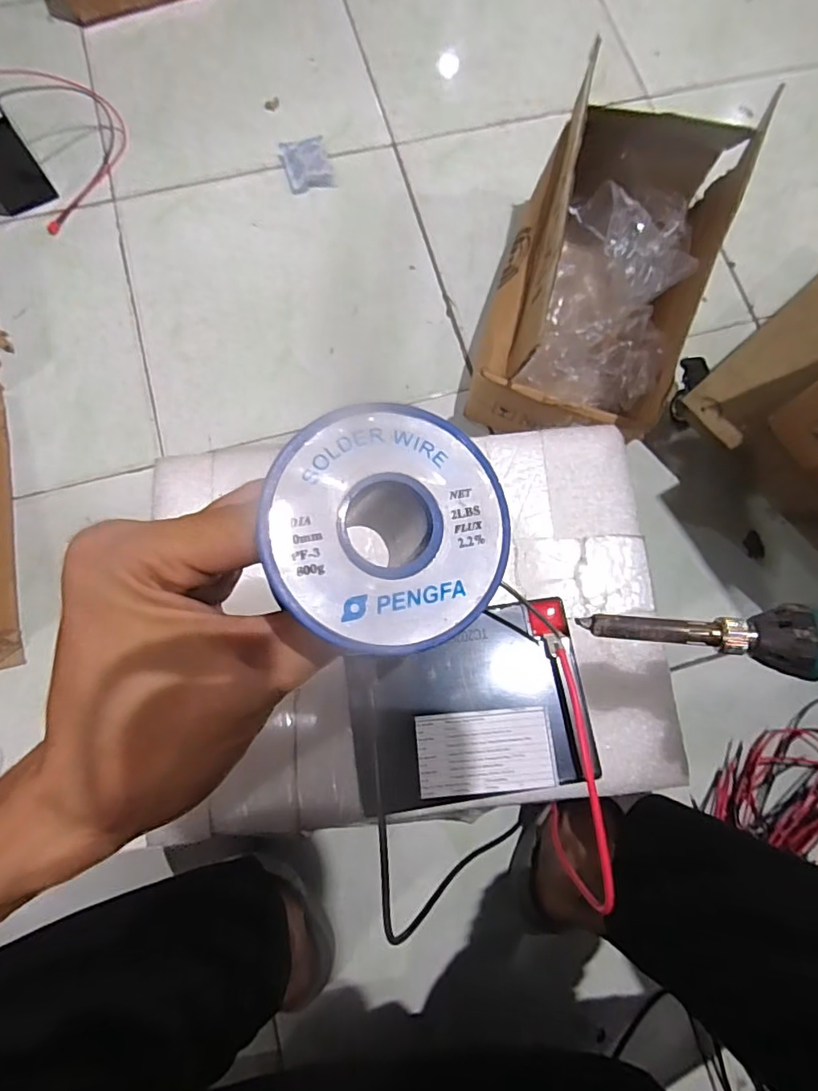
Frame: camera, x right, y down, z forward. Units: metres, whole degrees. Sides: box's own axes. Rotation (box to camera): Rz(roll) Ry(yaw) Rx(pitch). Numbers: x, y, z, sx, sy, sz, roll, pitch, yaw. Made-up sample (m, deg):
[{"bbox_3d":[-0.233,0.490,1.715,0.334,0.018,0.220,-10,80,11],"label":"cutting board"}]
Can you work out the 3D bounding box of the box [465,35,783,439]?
[{"bbox_3d":[0.220,-0.322,0.635,0.209,0.183,0.391,21,77,3],"label":"box"}]

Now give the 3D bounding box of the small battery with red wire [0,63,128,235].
[{"bbox_3d":[-0.504,-0.557,0.714,0.178,0.105,0.222,11,77,1],"label":"small battery with red wire"}]

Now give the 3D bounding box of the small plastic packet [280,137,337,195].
[{"bbox_3d":[-0.144,-0.535,0.761,0.063,0.019,0.070,-18,78,-6],"label":"small plastic packet"}]

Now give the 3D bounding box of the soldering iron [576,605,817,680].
[{"bbox_3d":[0.167,0.035,0.178,0.207,0.016,0.021,4,77,9],"label":"soldering iron"}]

